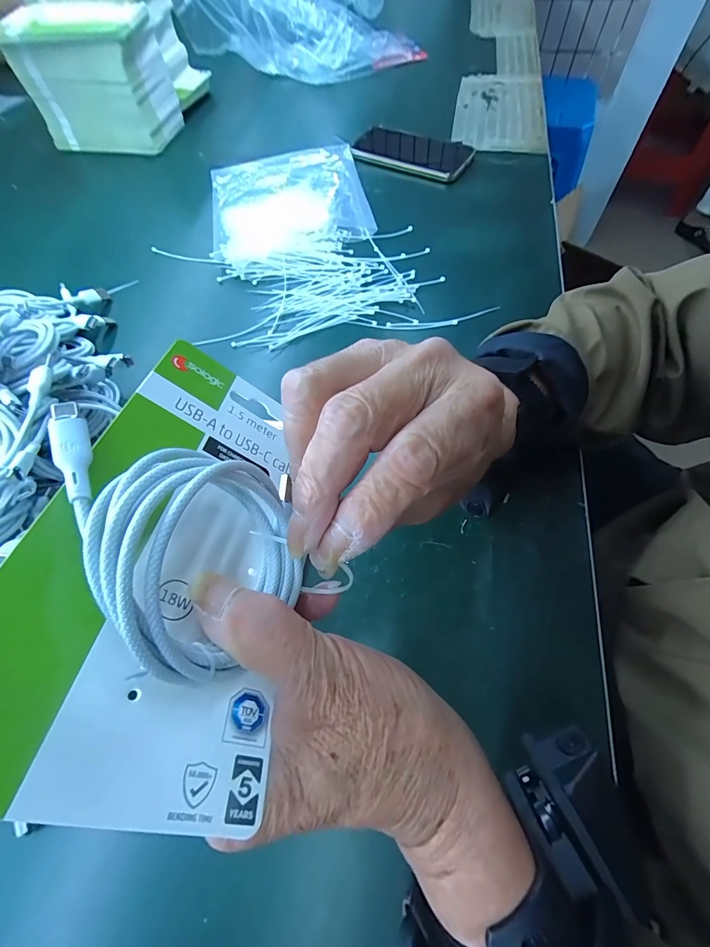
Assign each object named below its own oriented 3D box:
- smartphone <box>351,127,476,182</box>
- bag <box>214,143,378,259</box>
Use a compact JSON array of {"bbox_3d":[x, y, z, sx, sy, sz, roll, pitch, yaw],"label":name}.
[{"bbox_3d":[0.081,-0.450,0.540,0.158,0.015,0.082,28,67,16],"label":"smartphone"},{"bbox_3d":[-0.084,-0.346,0.493,0.191,0.016,0.216,-11,64,-2],"label":"bag"}]

